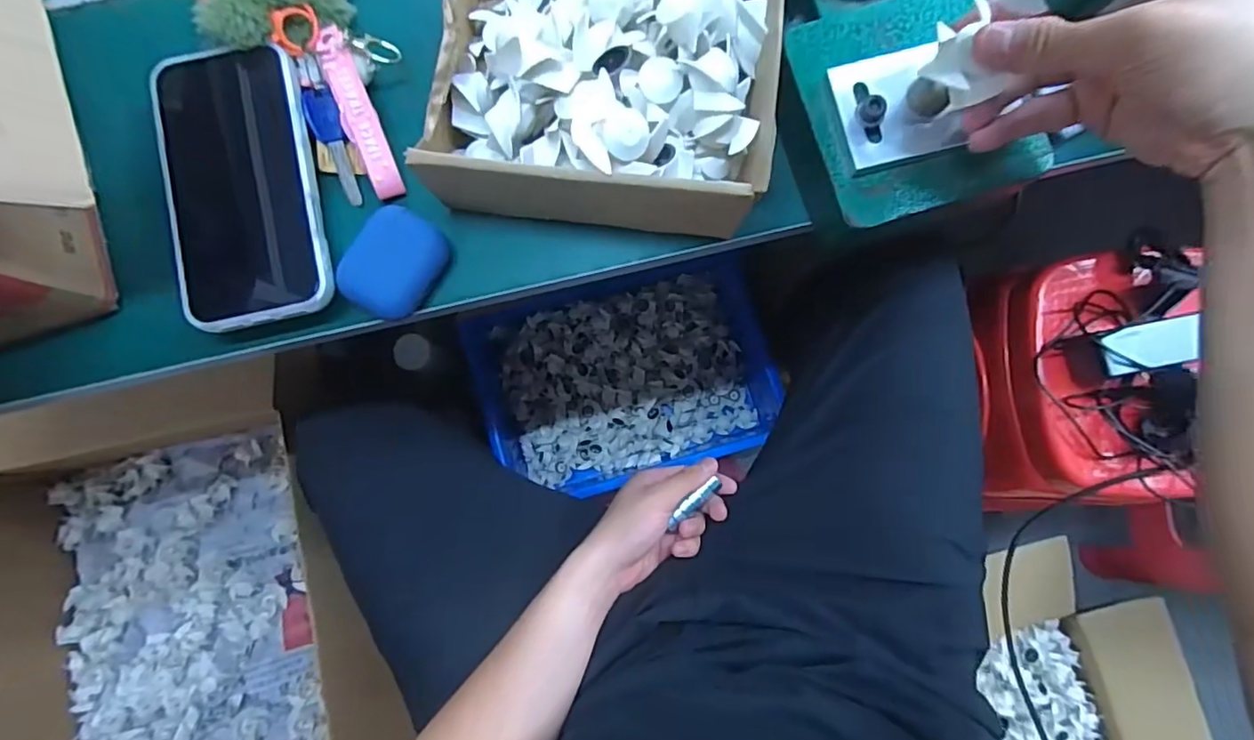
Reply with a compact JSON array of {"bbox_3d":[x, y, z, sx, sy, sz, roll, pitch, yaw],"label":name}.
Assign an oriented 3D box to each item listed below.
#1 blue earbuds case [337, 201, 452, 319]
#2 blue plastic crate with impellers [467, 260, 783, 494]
[{"bbox_3d":[-0.141,-0.064,0.351,0.046,0.019,0.063,31,85,4],"label":"blue earbuds case"},{"bbox_3d":[0.010,0.002,1.016,0.505,0.144,0.360,-14,84,-1],"label":"blue plastic crate with impellers"}]

